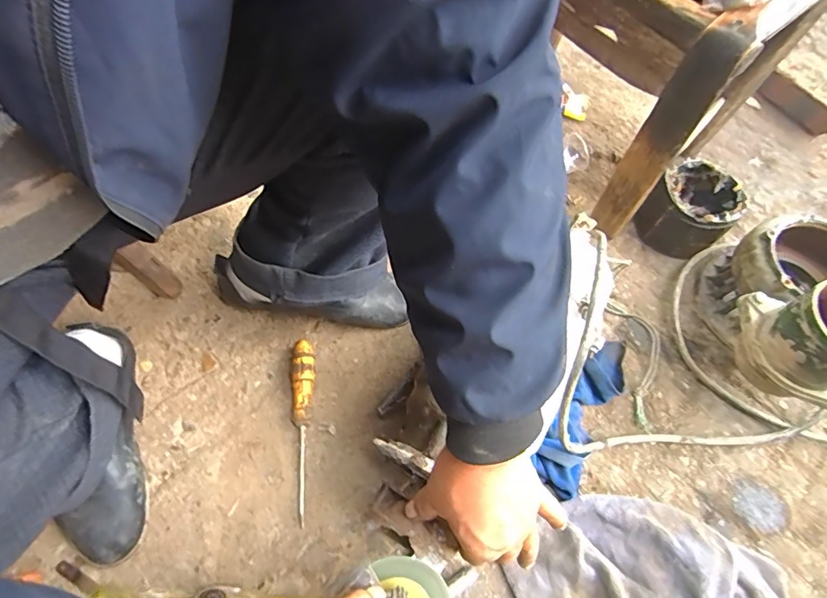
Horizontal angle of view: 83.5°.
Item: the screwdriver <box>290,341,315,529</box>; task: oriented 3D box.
[{"bbox_3d":[-0.141,0.154,0.567,0.030,0.029,0.212,1,63,-3],"label":"screwdriver"}]

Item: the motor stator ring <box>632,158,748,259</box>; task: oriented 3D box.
[{"bbox_3d":[0.426,-0.138,0.721,0.112,0.094,0.110,2,63,-3],"label":"motor stator ring"}]

